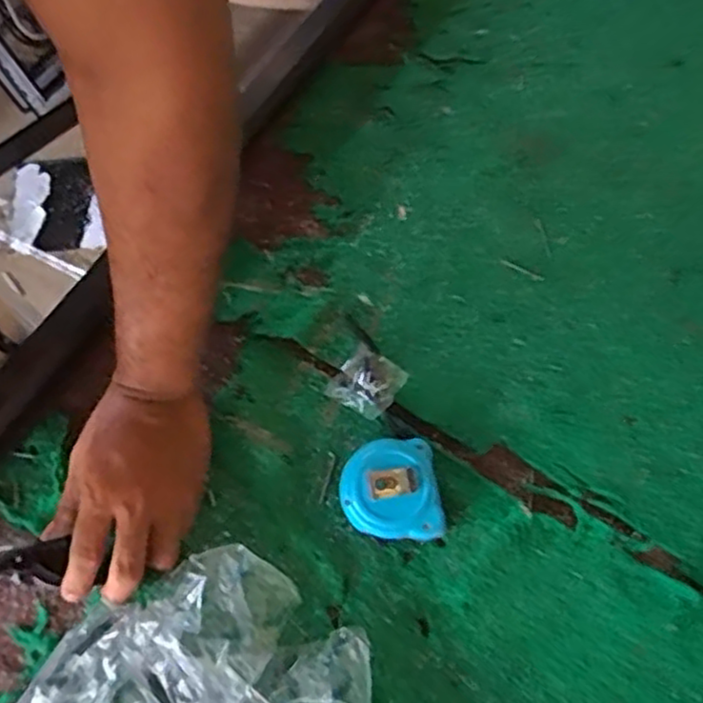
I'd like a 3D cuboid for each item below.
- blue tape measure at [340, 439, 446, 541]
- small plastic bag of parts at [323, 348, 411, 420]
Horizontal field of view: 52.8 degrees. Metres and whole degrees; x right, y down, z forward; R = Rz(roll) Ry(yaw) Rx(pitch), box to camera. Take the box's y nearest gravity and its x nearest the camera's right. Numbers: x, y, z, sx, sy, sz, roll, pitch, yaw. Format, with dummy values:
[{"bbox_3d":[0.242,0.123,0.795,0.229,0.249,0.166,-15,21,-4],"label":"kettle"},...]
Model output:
[{"bbox_3d":[0.026,0.097,0.491,0.064,0.035,0.068,-8,70,-3],"label":"blue tape measure"},{"bbox_3d":[0.011,0.024,0.528,0.046,0.014,0.046,35,74,12],"label":"small plastic bag of parts"}]

